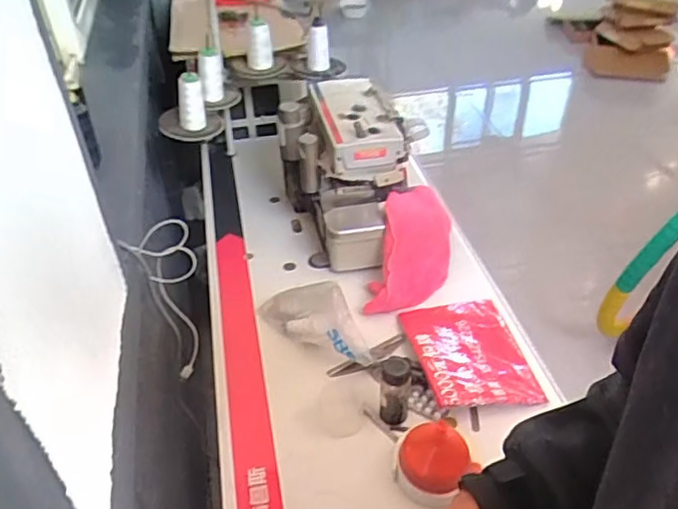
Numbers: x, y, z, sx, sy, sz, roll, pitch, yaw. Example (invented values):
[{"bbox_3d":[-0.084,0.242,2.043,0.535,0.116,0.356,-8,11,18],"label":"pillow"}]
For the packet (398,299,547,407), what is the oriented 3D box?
[{"bbox_3d":[0.209,0.153,0.976,0.170,0.014,0.235,-1,30,-11],"label":"packet"}]

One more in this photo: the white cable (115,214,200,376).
[{"bbox_3d":[-0.259,0.084,0.956,0.095,0.301,0.061,-13,40,-13],"label":"white cable"}]

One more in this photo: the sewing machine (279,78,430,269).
[{"bbox_3d":[0.013,-0.169,1.207,0.205,0.233,0.353,-11,39,-11],"label":"sewing machine"}]

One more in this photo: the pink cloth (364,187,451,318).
[{"bbox_3d":[0.139,-0.023,1.109,0.123,0.088,0.293,11,59,16],"label":"pink cloth"}]

